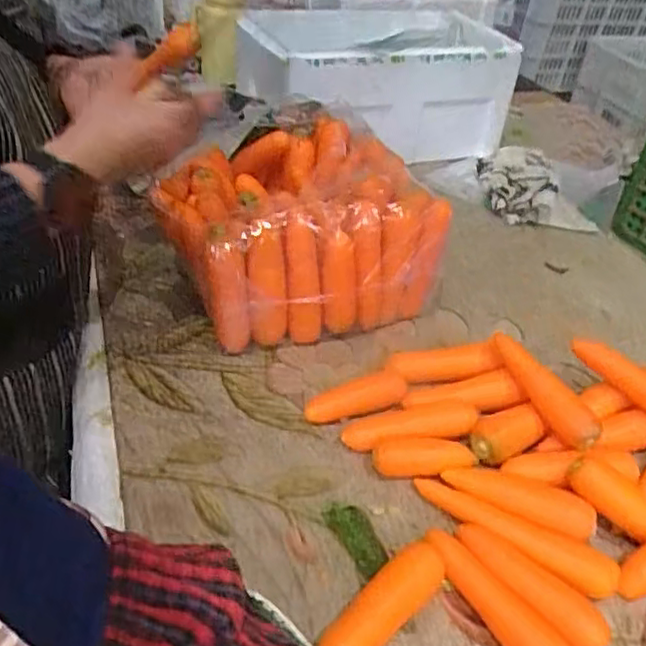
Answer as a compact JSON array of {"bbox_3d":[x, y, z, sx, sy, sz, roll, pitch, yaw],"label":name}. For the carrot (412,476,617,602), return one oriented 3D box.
[{"bbox_3d":[0.166,0.187,0.585,0.181,0.030,0.036,25,40,22],"label":"carrot"}]

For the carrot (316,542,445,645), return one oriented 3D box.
[{"bbox_3d":[0.046,0.223,0.517,0.128,0.032,0.037,-26,48,-36],"label":"carrot"}]

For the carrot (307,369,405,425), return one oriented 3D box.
[{"bbox_3d":[0.035,0.079,0.690,0.111,0.027,0.026,-17,41,-8],"label":"carrot"}]

